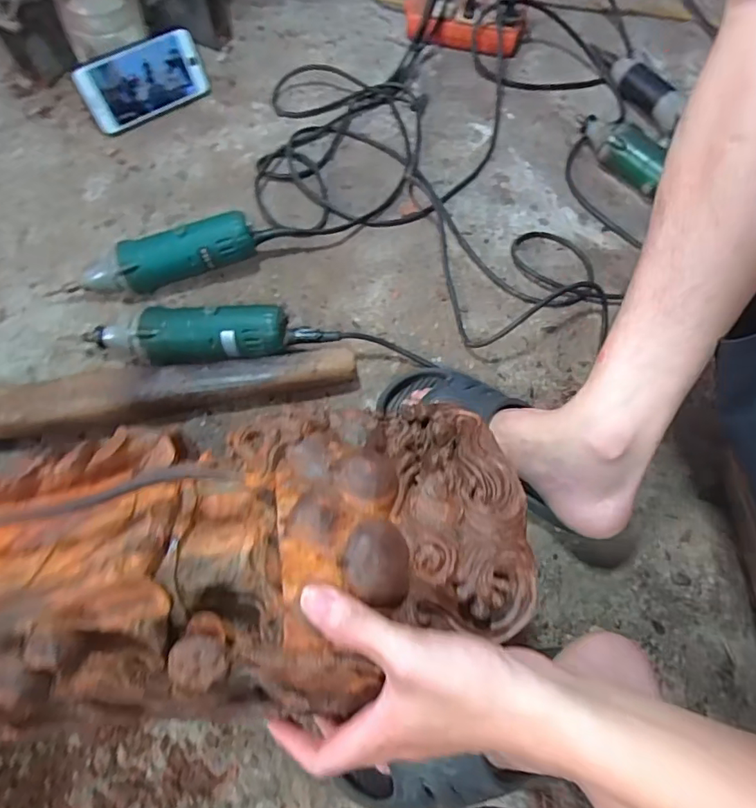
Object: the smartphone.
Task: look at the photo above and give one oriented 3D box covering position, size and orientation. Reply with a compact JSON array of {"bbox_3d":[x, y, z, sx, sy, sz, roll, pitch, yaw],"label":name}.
[{"bbox_3d":[-0.303,-0.422,0.665,0.159,0.077,0.015,-35,47,-18],"label":"smartphone"}]

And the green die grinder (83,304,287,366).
[{"bbox_3d":[-0.199,-0.068,0.528,0.209,0.058,0.058,-3,66,-3],"label":"green die grinder"}]

